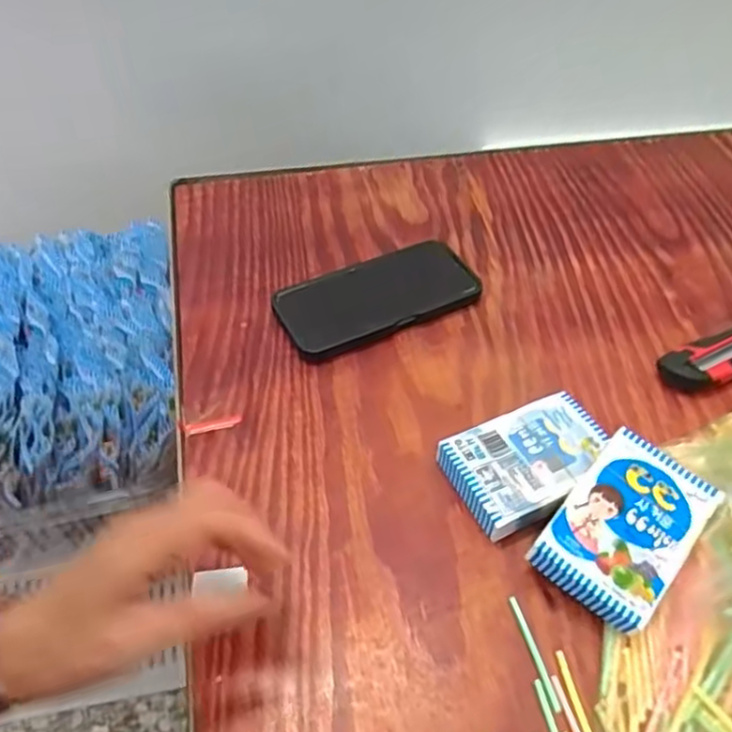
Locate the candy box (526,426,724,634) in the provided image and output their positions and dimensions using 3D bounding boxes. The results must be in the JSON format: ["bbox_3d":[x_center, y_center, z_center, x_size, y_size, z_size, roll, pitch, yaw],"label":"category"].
[{"bbox_3d":[0.155,0.095,0.399,0.070,0.018,0.105,37,65,18],"label":"candy box"}]

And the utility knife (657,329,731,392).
[{"bbox_3d":[0.302,-0.015,0.530,0.157,0.019,0.038,-20,51,-18],"label":"utility knife"}]

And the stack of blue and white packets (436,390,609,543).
[{"bbox_3d":[0.110,0.064,0.447,0.104,0.027,0.071,-21,51,-18],"label":"stack of blue and white packets"}]

